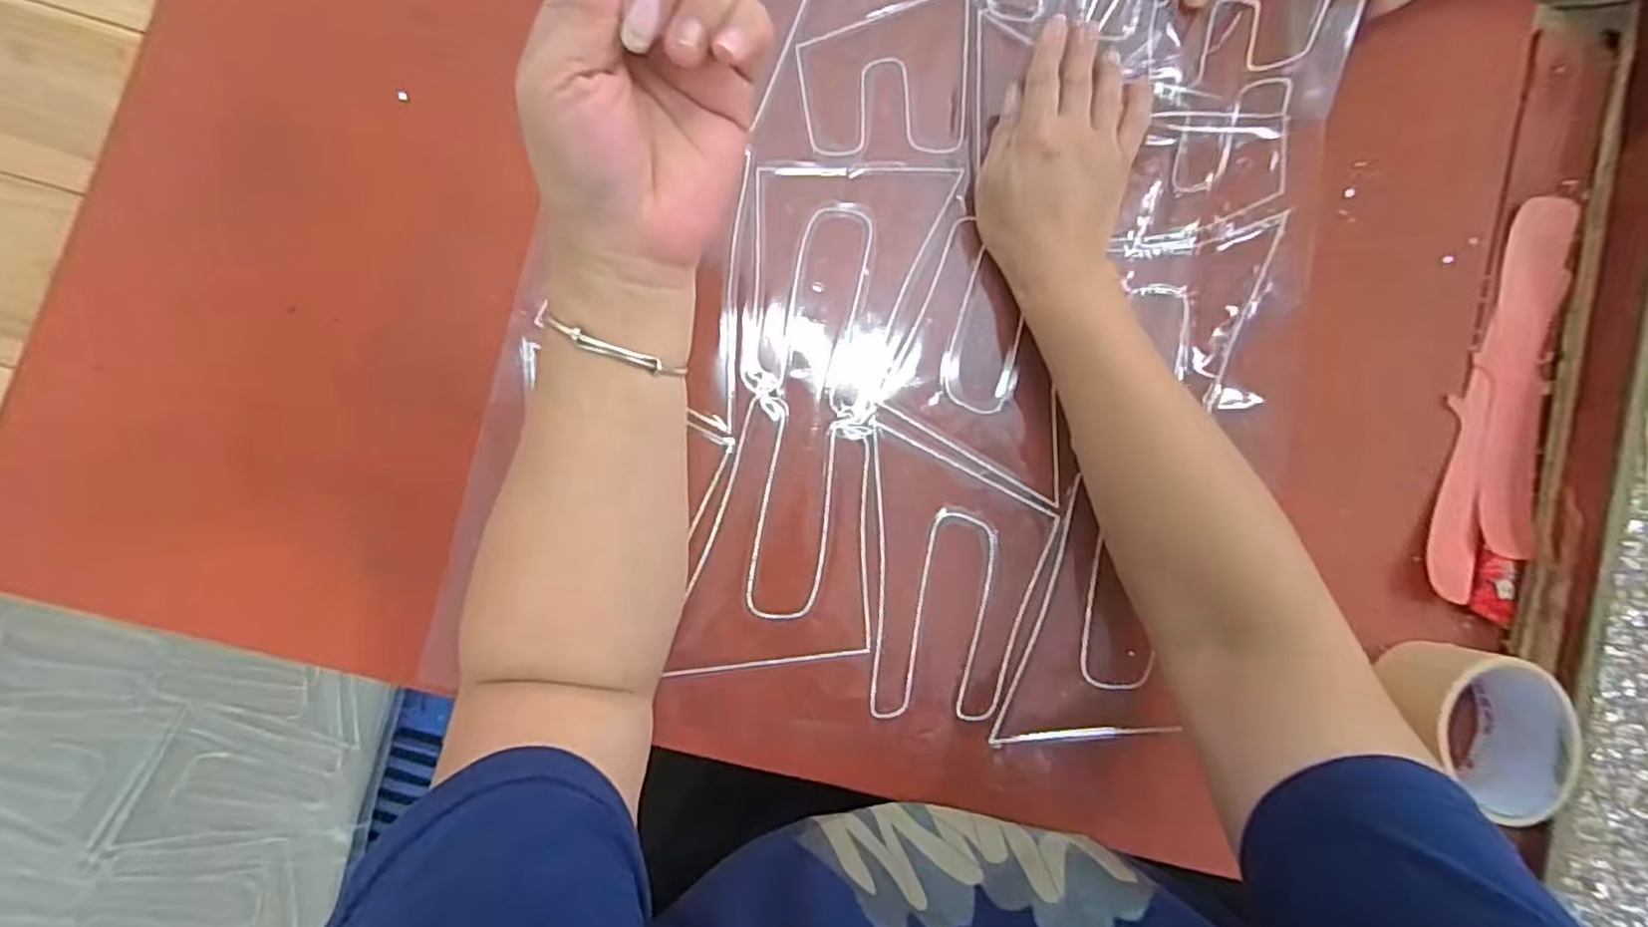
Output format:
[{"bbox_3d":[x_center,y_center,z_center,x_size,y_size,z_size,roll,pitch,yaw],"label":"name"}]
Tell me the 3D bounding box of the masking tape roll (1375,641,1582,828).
[{"bbox_3d":[0.372,0.148,0.400,0.086,0.048,0.073,33,84,-3],"label":"masking tape roll"}]

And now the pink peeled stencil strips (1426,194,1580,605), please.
[{"bbox_3d":[0.429,-0.041,0.443,0.056,0.014,0.261,17,85,-4],"label":"pink peeled stencil strips"}]

